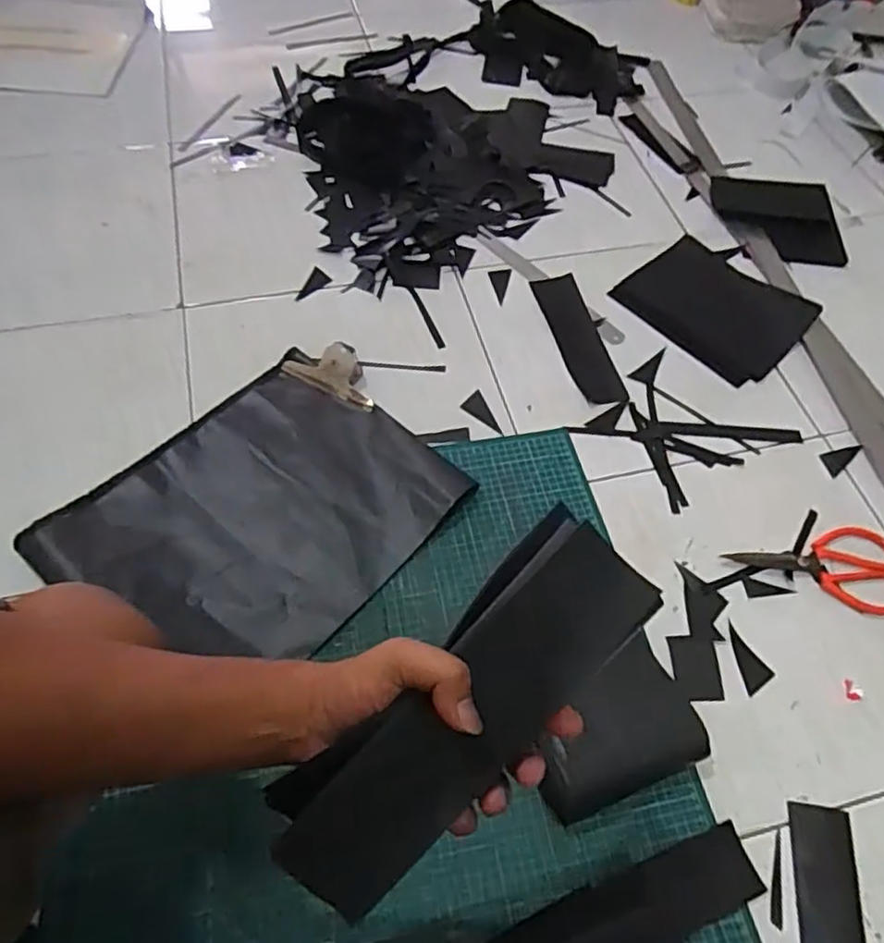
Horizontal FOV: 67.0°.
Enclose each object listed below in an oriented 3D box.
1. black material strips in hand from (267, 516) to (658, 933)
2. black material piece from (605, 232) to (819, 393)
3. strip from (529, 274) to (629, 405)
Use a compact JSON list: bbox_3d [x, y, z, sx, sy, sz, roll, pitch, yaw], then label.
[{"bbox_3d":[0.015,0.123,0.361,0.235,0.026,0.079,-42,69,-16],"label":"black material strips in hand"},{"bbox_3d":[0.412,-0.249,1.007,0.202,0.026,0.249,-35,66,-22],"label":"black material piece"},{"bbox_3d":[0.194,-0.194,0.962,0.069,0.014,0.247,-8,57,-9],"label":"strip"}]

